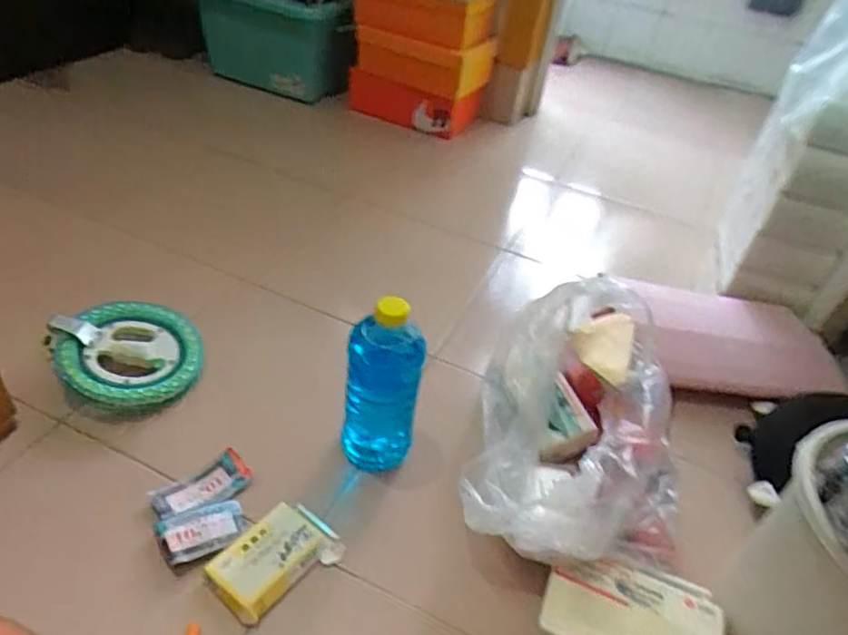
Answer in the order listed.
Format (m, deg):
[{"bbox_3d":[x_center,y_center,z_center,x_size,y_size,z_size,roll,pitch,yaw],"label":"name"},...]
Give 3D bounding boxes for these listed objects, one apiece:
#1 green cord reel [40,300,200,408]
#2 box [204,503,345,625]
[{"bbox_3d":[-0.433,0.050,0.890,0.196,0.064,0.178,-17,46,-28],"label":"green cord reel"},{"bbox_3d":[-0.176,0.285,0.713,0.093,0.024,0.139,33,46,27],"label":"box"}]

